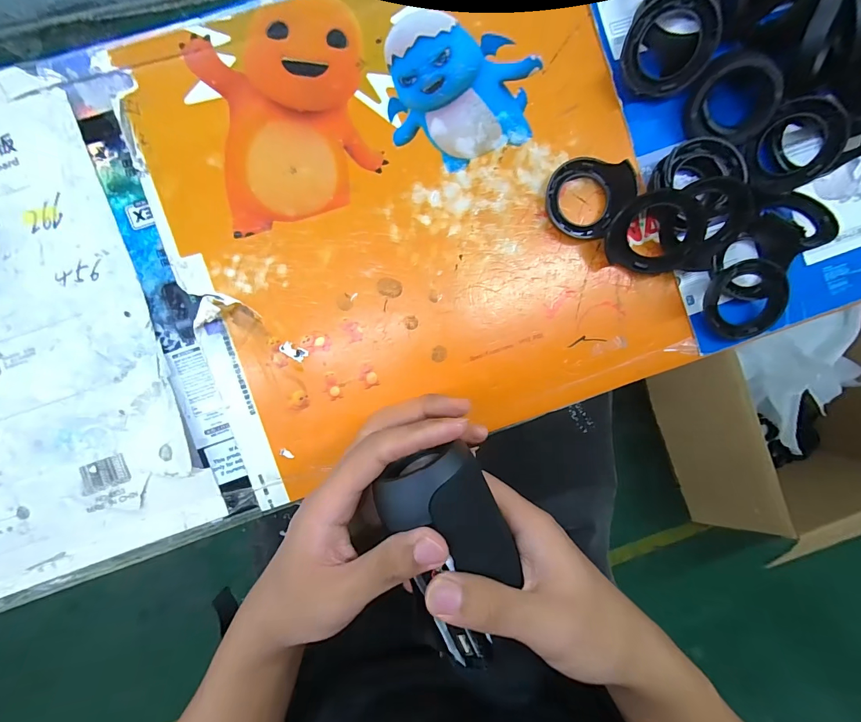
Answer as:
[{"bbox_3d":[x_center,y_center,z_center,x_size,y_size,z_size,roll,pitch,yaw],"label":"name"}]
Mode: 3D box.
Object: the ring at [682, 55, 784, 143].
[{"bbox_3d":[0.231,-0.199,0.291,0.059,0.017,0.053,14,119,15],"label":"ring"}]

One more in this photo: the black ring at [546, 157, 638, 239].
[{"bbox_3d":[0.128,-0.137,0.305,0.060,0.012,0.074,41,89,-4],"label":"black ring"}]

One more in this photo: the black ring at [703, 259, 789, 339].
[{"bbox_3d":[0.251,-0.050,0.307,0.058,0.017,0.060,-9,106,3],"label":"black ring"}]

